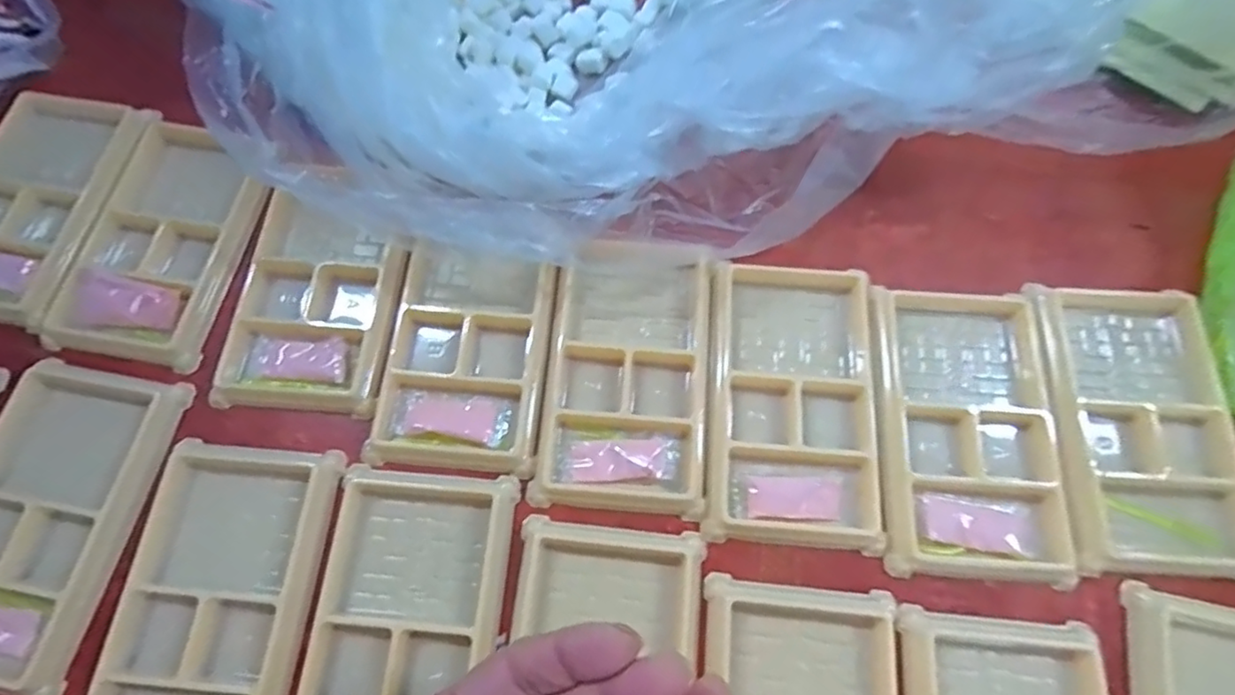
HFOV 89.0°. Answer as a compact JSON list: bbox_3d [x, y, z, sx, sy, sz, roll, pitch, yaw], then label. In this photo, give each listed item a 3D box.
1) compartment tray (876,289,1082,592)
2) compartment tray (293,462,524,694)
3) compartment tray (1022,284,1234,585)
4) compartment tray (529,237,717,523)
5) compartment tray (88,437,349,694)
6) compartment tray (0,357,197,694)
[{"bbox_3d":[0.162,0.037,0.291,0.076,0.010,0.132,4,70,2],"label":"compartment tray"},{"bbox_3d":[-0.090,0.118,0.263,0.076,0.012,0.129,6,70,2],"label":"compartment tray"},{"bbox_3d":[0.241,0.035,0.292,0.080,0.013,0.134,4,70,2],"label":"compartment tray"},{"bbox_3d":[0.005,0.012,0.304,0.076,0.016,0.130,6,70,2],"label":"compartment tray"},{"bbox_3d":[-0.169,0.109,0.266,0.077,0.011,0.133,4,70,2],"label":"compartment tray"},{"bbox_3d":[-0.255,0.074,0.278,0.076,0.011,0.136,9,70,3],"label":"compartment tray"}]

